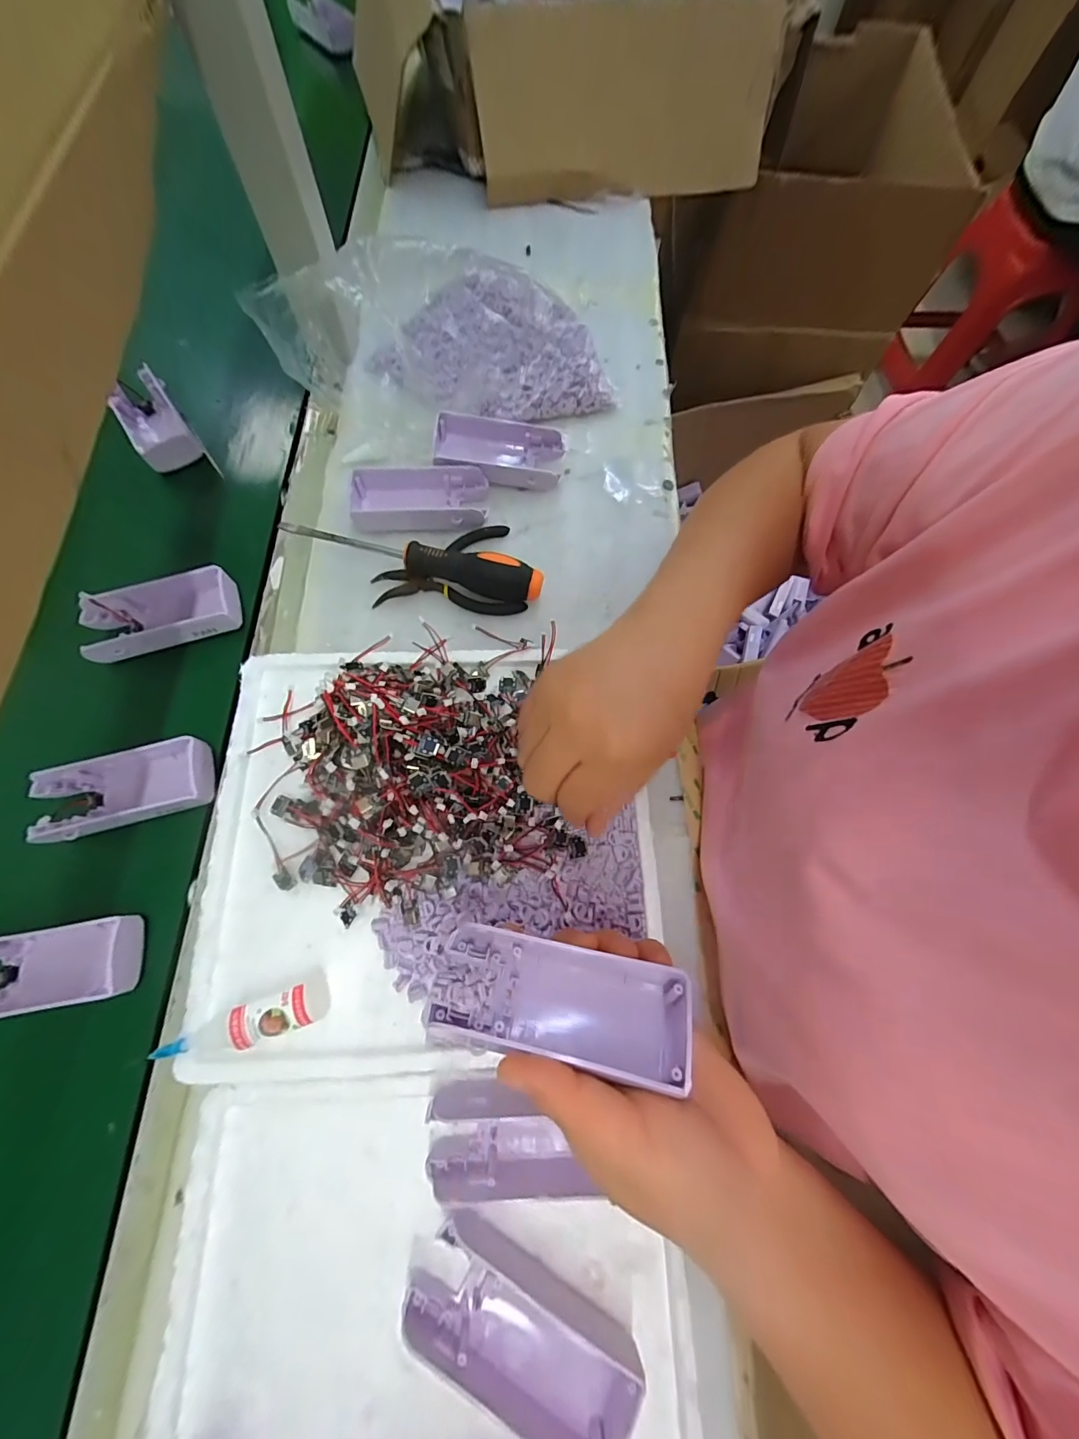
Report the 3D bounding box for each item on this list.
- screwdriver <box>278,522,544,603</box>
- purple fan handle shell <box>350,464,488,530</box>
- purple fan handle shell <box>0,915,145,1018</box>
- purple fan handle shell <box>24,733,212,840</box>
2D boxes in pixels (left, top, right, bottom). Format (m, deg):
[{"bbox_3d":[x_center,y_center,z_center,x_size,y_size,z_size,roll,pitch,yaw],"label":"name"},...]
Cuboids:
[{"bbox_3d":[-0.096,-0.123,0.367,0.196,0.031,0.024,14,72,4],"label":"screwdriver"},{"bbox_3d":[-0.099,-0.179,0.387,0.109,0.028,0.047,-2,70,-1],"label":"purple fan handle shell"},{"bbox_3d":[-0.299,0.151,0.286,0.106,0.030,0.045,-10,72,-4],"label":"purple fan handle shell"},{"bbox_3d":[-0.280,0.047,0.322,0.110,0.031,0.052,-11,72,-5],"label":"purple fan handle shell"}]

